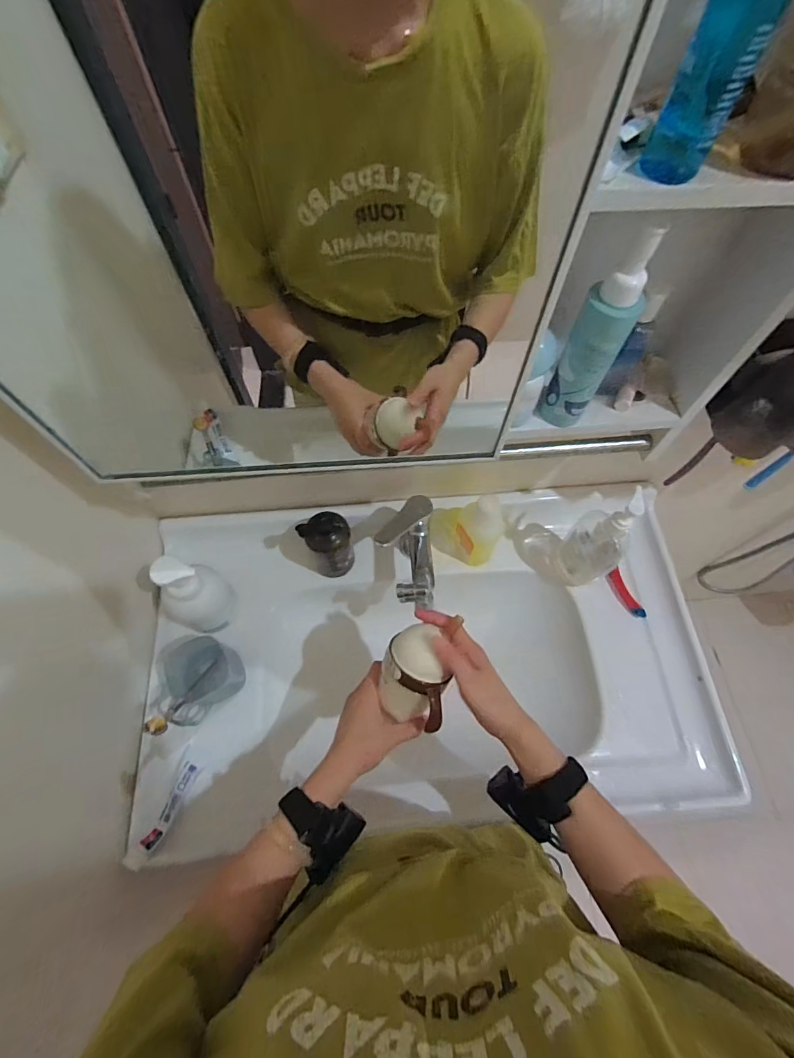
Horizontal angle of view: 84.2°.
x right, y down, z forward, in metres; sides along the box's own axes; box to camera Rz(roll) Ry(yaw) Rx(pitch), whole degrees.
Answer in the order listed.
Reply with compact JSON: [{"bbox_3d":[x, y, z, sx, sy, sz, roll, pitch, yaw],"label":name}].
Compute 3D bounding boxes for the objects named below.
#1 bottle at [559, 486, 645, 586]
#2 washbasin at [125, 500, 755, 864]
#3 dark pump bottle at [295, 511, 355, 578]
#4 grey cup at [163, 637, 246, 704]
[{"bbox_3d":[0.285,0.019,0.622,0.071,0.222,0.055,40,70,17],"label":"bottle"},{"bbox_3d":[0.049,0.189,0.678,0.781,0.153,0.436,-4,64,-2],"label":"washbasin"},{"bbox_3d":[-0.098,0.025,0.656,0.063,0.116,0.058,0,64,0],"label":"dark pump bottle"},{"bbox_3d":[-0.264,0.195,0.608,0.076,0.074,0.081,0,64,0],"label":"grey cup"}]

